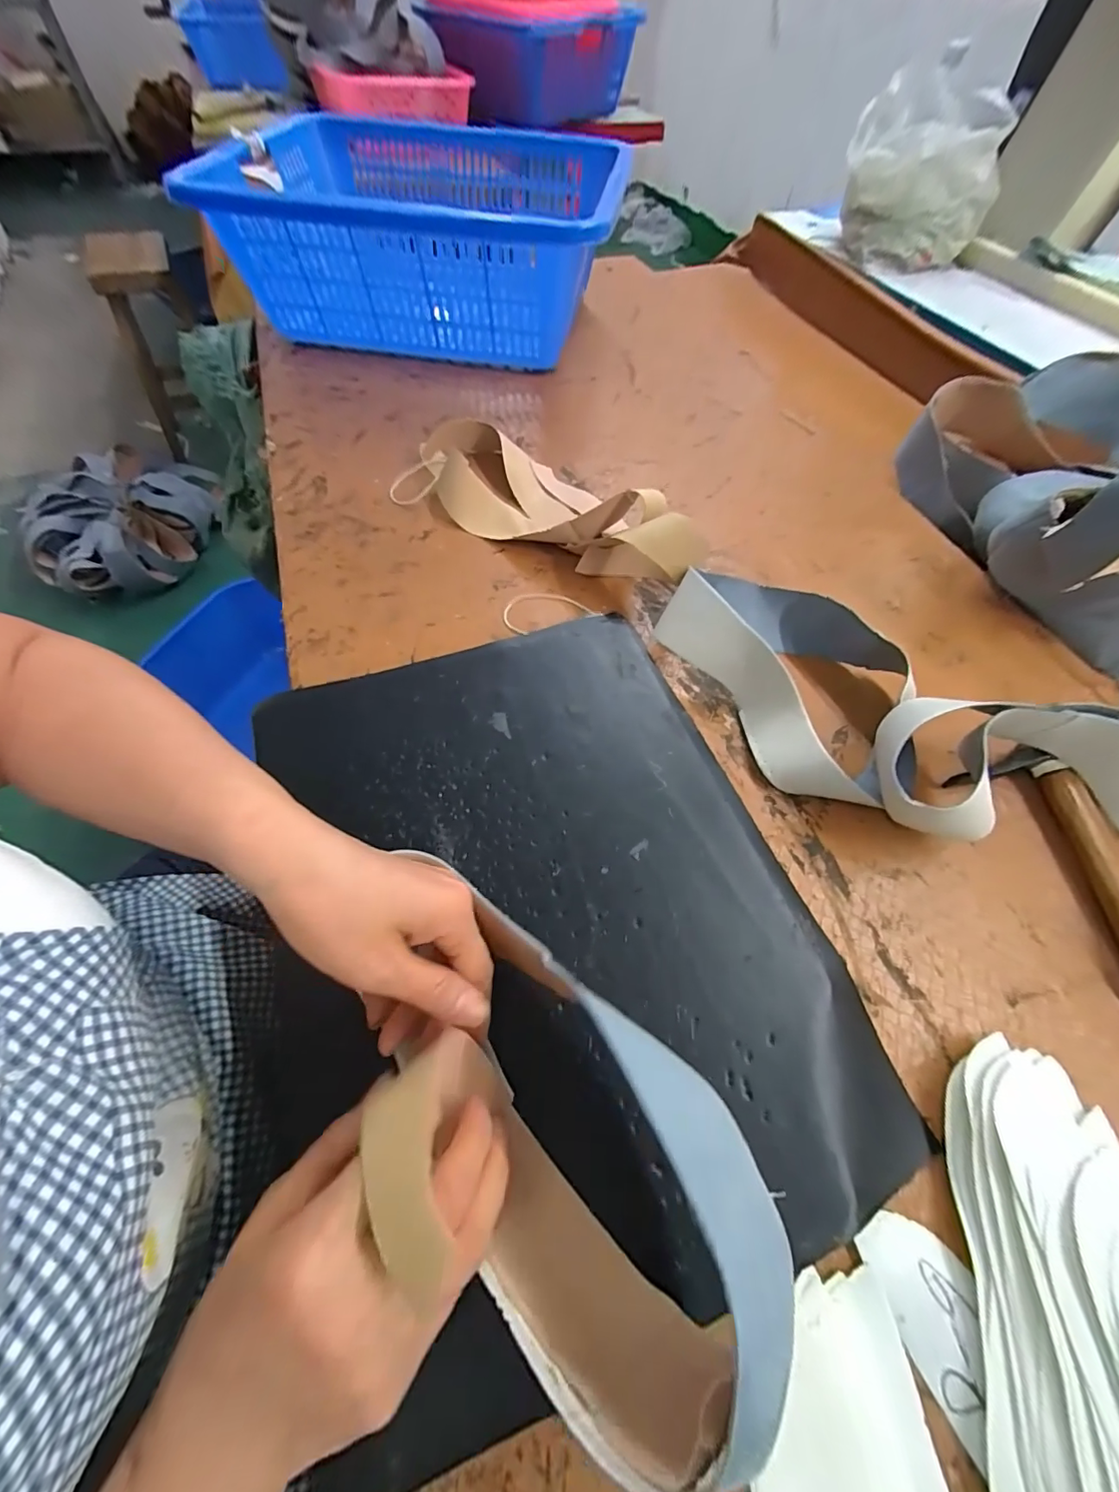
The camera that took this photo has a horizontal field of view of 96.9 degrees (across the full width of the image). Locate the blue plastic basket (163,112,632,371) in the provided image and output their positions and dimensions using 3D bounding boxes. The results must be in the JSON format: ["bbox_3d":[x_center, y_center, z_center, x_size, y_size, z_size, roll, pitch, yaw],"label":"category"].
[{"bbox_3d":[-0.177,-0.711,0.713,0.476,0.184,0.442,8,60,3],"label":"blue plastic basket"}]

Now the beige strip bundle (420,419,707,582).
[{"bbox_3d":[-0.014,-0.271,0.515,0.366,0.071,0.131,27,63,14],"label":"beige strip bundle"}]

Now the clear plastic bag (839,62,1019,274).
[{"bbox_3d":[0.555,-0.859,0.758,0.170,0.171,0.173,-24,63,-16],"label":"clear plastic bag"}]

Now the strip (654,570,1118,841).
[{"bbox_3d":[0.246,-0.018,0.373,0.368,0.071,0.157,38,66,19],"label":"strip"}]

